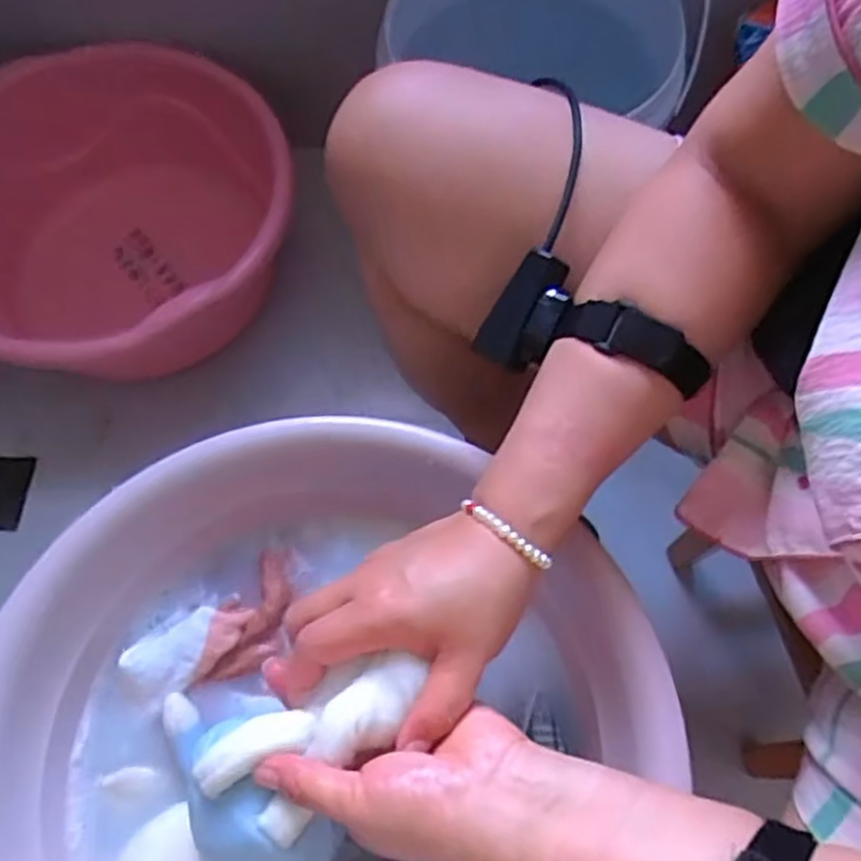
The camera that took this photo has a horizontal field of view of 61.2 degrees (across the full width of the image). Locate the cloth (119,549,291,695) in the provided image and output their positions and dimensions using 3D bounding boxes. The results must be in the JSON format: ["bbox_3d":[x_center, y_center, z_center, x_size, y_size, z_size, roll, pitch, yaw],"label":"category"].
[{"bbox_3d":[-0.141,0.138,0.492,0.118,0.018,0.059,-34,73,-13],"label":"cloth"}]

